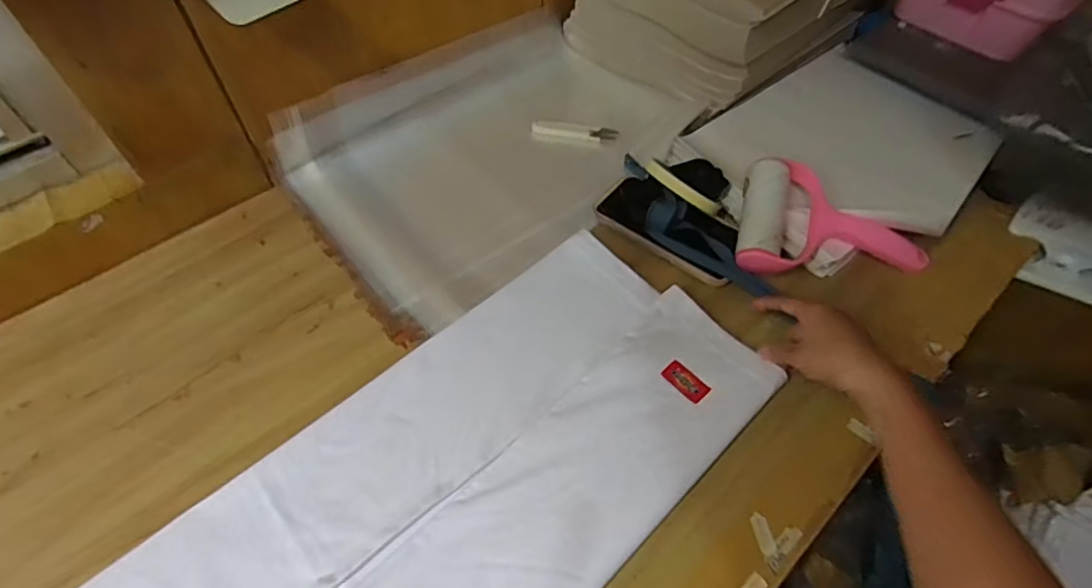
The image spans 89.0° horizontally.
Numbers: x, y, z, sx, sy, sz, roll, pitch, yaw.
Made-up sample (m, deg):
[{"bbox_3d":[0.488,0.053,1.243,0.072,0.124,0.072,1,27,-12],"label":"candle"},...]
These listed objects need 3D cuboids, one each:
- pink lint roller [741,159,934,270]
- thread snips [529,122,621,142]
[{"bbox_3d":[0.282,-0.061,0.536,0.185,0.055,0.113,12,55,8],"label":"pink lint roller"},{"bbox_3d":[0.034,-0.195,0.671,0.103,0.008,0.019,5,55,3],"label":"thread snips"}]

